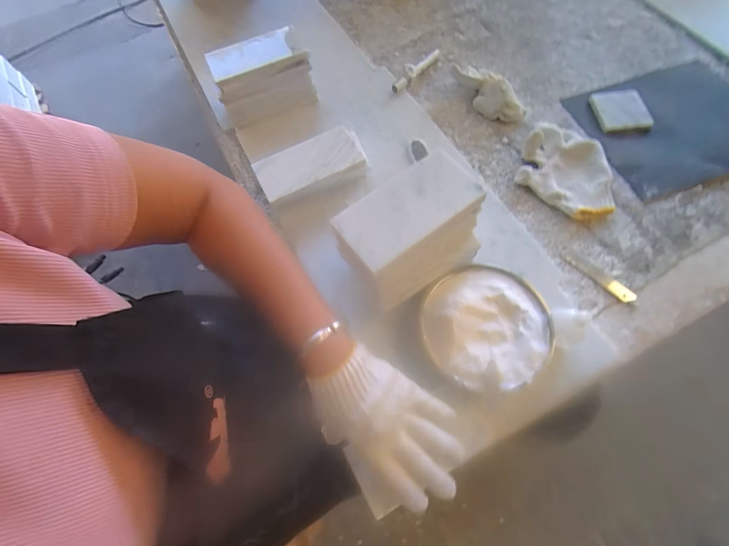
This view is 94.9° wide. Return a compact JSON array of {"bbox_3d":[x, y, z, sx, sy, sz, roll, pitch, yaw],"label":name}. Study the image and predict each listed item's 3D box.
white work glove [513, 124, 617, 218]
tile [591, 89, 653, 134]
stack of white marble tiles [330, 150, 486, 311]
[{"bbox_3d":[0.308,-0.154,0.509,0.149,0.027,0.119,41,75,18],"label":"white work glove"},{"bbox_3d":[0.429,-0.273,0.562,0.081,0.014,0.089,-5,67,1],"label":"tile"},{"bbox_3d":[0.052,-0.042,0.382,0.157,0.092,0.102,-32,71,-10],"label":"stack of white marble tiles"}]

